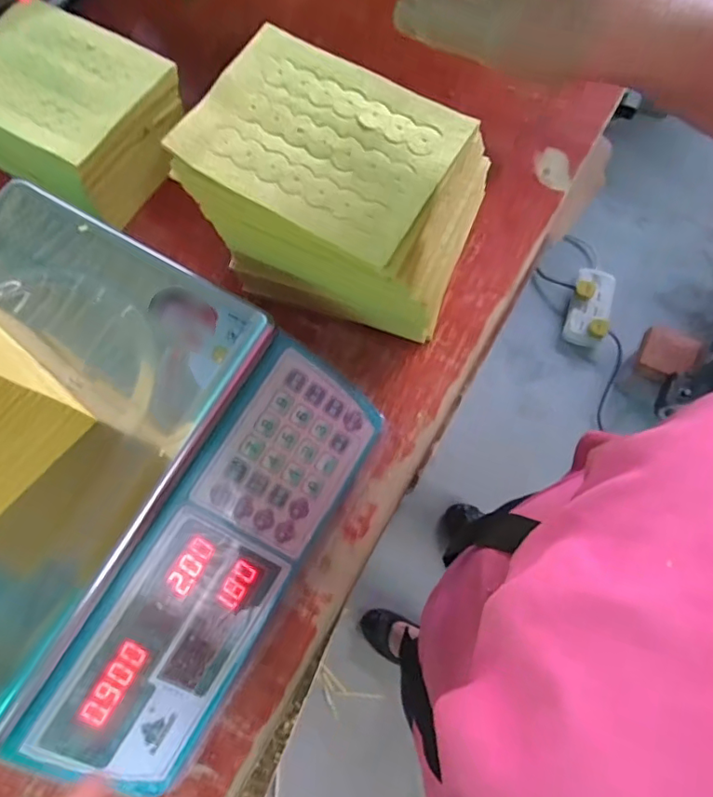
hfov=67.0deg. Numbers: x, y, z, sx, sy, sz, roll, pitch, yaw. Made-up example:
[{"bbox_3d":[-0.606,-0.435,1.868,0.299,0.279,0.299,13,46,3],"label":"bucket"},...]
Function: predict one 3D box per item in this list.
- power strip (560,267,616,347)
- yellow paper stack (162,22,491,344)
[{"bbox_3d":[0.608,-0.240,1.397,0.103,0.032,0.212,18,76,6],"label":"power strip"},{"bbox_3d":[-0.011,-0.137,0.391,0.179,0.129,0.120,28,77,9],"label":"yellow paper stack"}]

